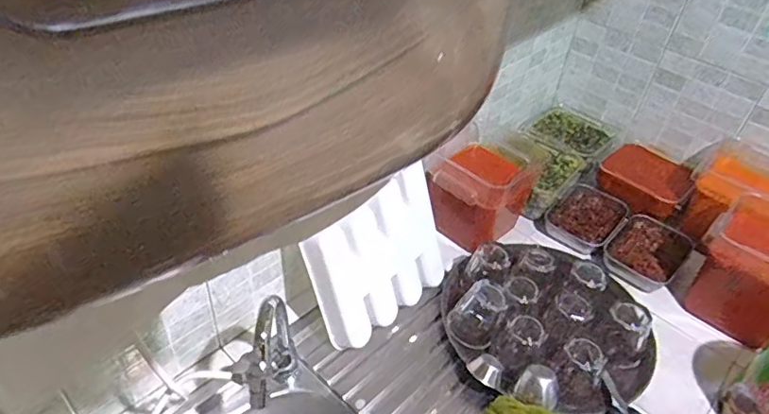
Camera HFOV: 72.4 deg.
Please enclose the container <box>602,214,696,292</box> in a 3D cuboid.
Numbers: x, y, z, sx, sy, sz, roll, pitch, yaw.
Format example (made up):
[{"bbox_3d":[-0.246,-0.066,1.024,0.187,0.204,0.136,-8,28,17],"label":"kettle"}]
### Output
[{"bbox_3d":[0.505,0.094,1.022,0.184,0.050,0.129,-30,52,-35],"label":"container"}]

